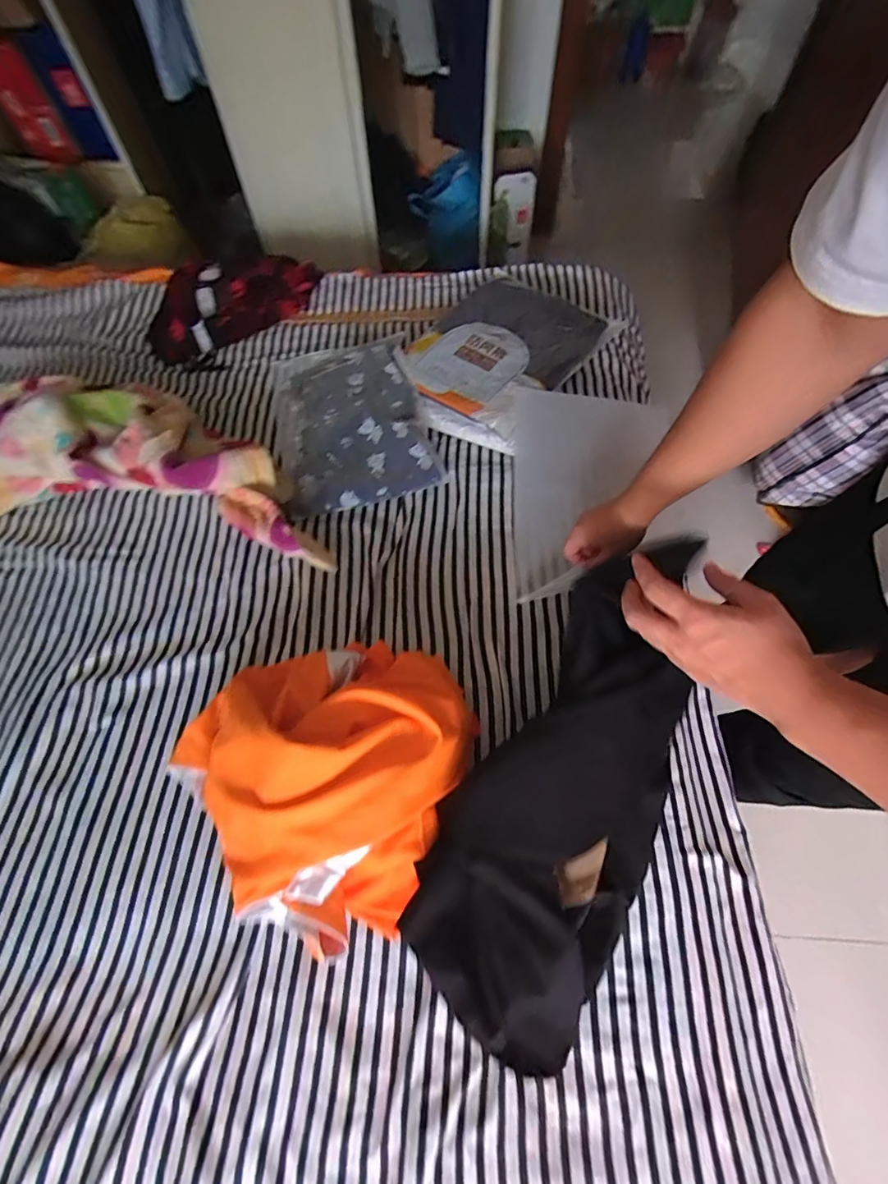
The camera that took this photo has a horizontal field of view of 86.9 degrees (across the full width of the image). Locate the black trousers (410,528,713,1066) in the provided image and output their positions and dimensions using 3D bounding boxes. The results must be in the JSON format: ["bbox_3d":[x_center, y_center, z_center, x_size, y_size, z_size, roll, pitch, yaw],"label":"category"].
[{"bbox_3d":[0.140,0.183,0.496,0.208,0.110,0.502,23,82,12],"label":"black trousers"}]

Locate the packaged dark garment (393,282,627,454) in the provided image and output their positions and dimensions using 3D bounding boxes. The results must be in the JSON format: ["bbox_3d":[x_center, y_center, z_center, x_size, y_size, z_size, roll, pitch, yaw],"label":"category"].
[{"bbox_3d":[0.105,-0.455,0.883,0.305,0.049,0.399,32,72,15],"label":"packaged dark garment"}]

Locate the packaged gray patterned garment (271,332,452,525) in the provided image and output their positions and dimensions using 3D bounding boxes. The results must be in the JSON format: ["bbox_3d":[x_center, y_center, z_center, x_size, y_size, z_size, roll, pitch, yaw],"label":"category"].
[{"bbox_3d":[-0.171,-0.314,0.838,0.256,0.035,0.382,-16,67,-4],"label":"packaged gray patterned garment"}]

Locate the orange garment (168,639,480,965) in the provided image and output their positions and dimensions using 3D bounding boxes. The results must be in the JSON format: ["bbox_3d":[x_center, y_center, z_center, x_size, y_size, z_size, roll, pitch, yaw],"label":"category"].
[{"bbox_3d":[-0.145,0.193,0.543,0.307,0.151,0.301,0,63,1],"label":"orange garment"}]

